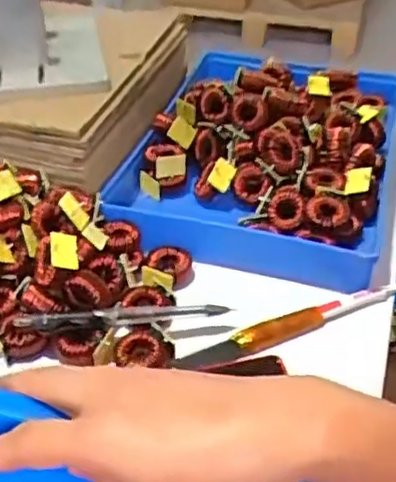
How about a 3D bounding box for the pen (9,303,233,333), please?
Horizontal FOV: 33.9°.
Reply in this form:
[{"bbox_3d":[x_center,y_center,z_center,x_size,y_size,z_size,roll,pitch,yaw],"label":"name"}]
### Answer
[{"bbox_3d":[-0.053,0.054,0.460,0.149,0.016,0.013,-4,40,-3],"label":"pen"}]

